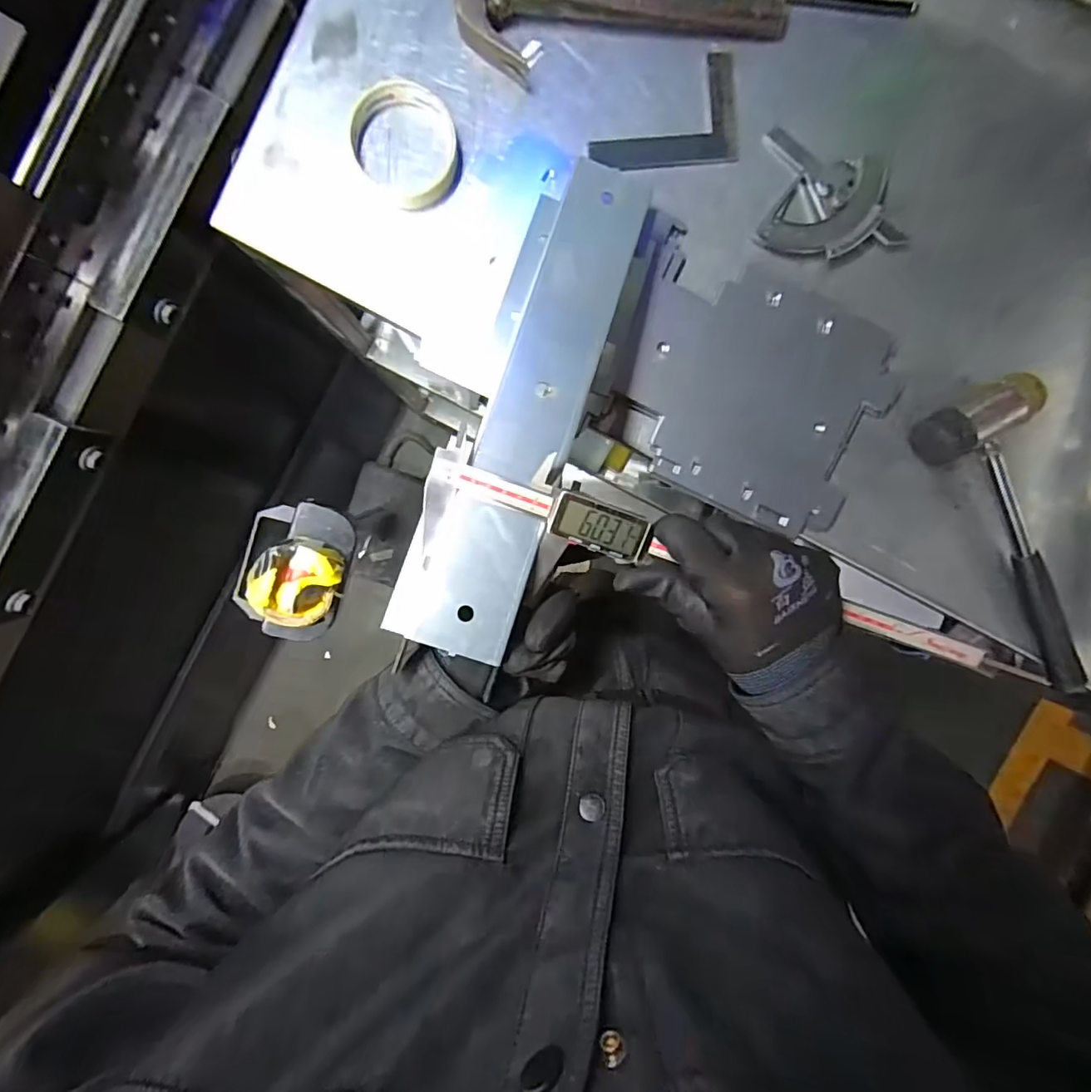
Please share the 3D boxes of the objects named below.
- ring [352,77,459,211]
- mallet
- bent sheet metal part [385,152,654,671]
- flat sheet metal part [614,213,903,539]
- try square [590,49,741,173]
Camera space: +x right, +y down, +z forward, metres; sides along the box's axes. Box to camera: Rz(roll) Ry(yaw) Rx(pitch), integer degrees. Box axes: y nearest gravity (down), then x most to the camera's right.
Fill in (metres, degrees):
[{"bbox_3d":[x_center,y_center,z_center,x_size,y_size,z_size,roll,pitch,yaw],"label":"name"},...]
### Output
[{"bbox_3d":[-0.109,-0.316,0.410,0.078,0.014,0.084,0,96,-3],"label":"ring"},{"bbox_3d":[0.435,-0.006,0.463,0.102,0.042,0.289,-33,97,0],"label":"mallet"},{"bbox_3d":[-0.010,-0.103,0.342,0.074,0.019,0.344,19,81,-5],"label":"bent sheet metal part"},{"bbox_3d":[0.172,-0.132,0.444,0.238,0.016,0.188,24,94,-6],"label":"flat sheet metal part"},{"bbox_3d":[0.096,-0.350,0.425,0.124,0.004,0.079,-10,96,-2],"label":"try square"}]

